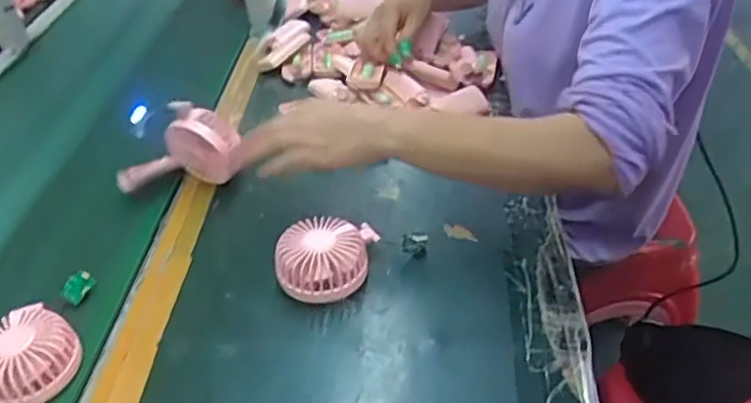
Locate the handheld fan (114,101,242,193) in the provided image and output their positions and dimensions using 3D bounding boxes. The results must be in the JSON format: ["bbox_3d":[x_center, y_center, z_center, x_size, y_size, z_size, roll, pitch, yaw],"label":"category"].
[{"bbox_3d":[-0.229,-0.058,0.757,0.145,0.107,0.043,-4,39,0],"label":"handheld fan"}]

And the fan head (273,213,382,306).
[{"bbox_3d":[-0.048,0.051,0.626,0.082,0.049,0.084,7,40,13],"label":"fan head"}]

